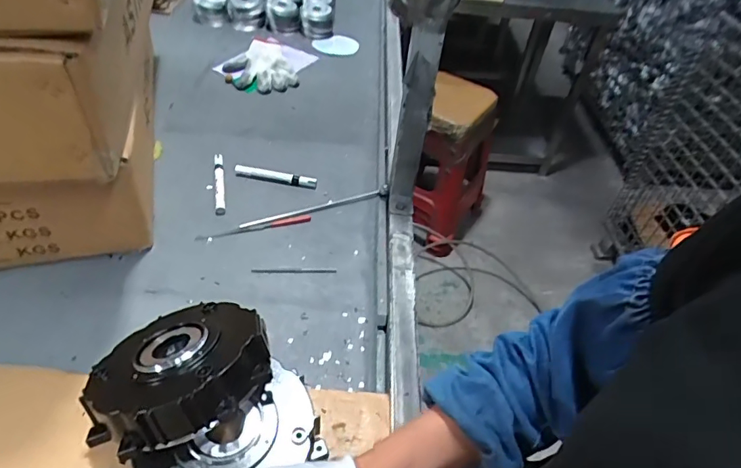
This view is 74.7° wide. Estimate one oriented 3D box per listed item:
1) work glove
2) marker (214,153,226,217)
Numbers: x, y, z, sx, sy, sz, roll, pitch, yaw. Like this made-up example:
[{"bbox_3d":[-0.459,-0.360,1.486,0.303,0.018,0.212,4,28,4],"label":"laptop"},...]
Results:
[{"bbox_3d":[-0.254,-0.391,1.106,0.144,0.027,0.235,-10,47,-17],"label":"work glove"},{"bbox_3d":[-0.252,-0.085,0.811,0.017,0.017,0.139,-5,46,-12],"label":"marker"}]

